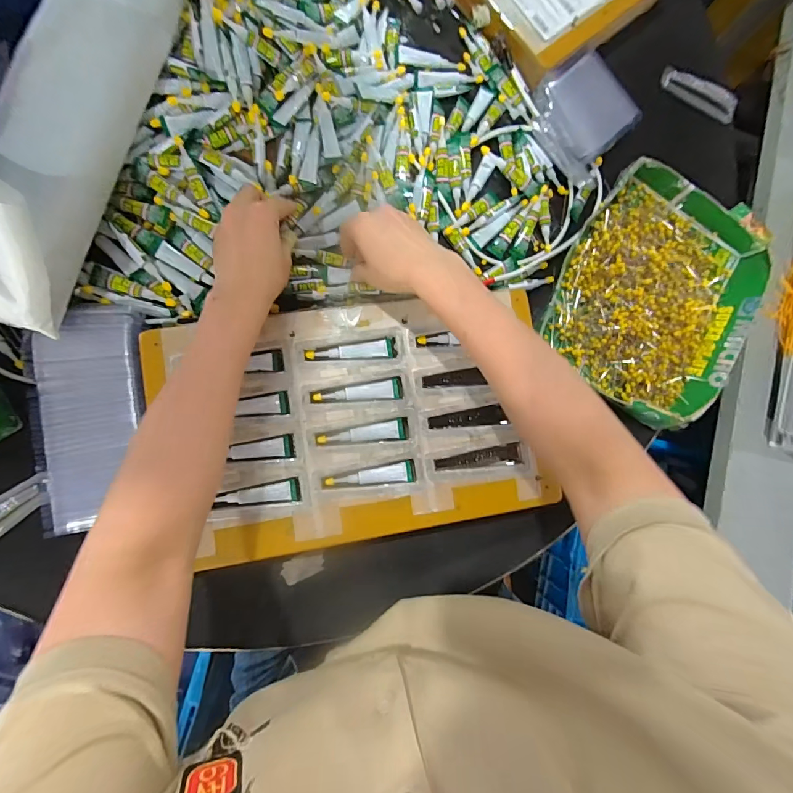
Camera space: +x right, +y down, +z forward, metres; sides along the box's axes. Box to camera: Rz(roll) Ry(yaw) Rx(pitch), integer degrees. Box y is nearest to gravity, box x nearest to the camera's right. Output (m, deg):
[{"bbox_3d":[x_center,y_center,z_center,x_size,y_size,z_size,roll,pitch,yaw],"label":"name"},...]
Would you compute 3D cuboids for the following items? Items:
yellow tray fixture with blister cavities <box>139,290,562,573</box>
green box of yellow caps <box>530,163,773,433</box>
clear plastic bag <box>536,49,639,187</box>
[{"bbox_3d":[-0.036,0.025,0.401,0.356,0.038,0.225,-8,88,-10],"label":"yellow tray fixture with blister cavities"},{"bbox_3d":[0.298,-0.114,0.460,0.221,0.045,0.265,30,83,-4],"label":"green box of yellow caps"},{"bbox_3d":[0.214,-0.324,0.460,0.114,0.023,0.110,-44,92,-8],"label":"clear plastic bag"}]

